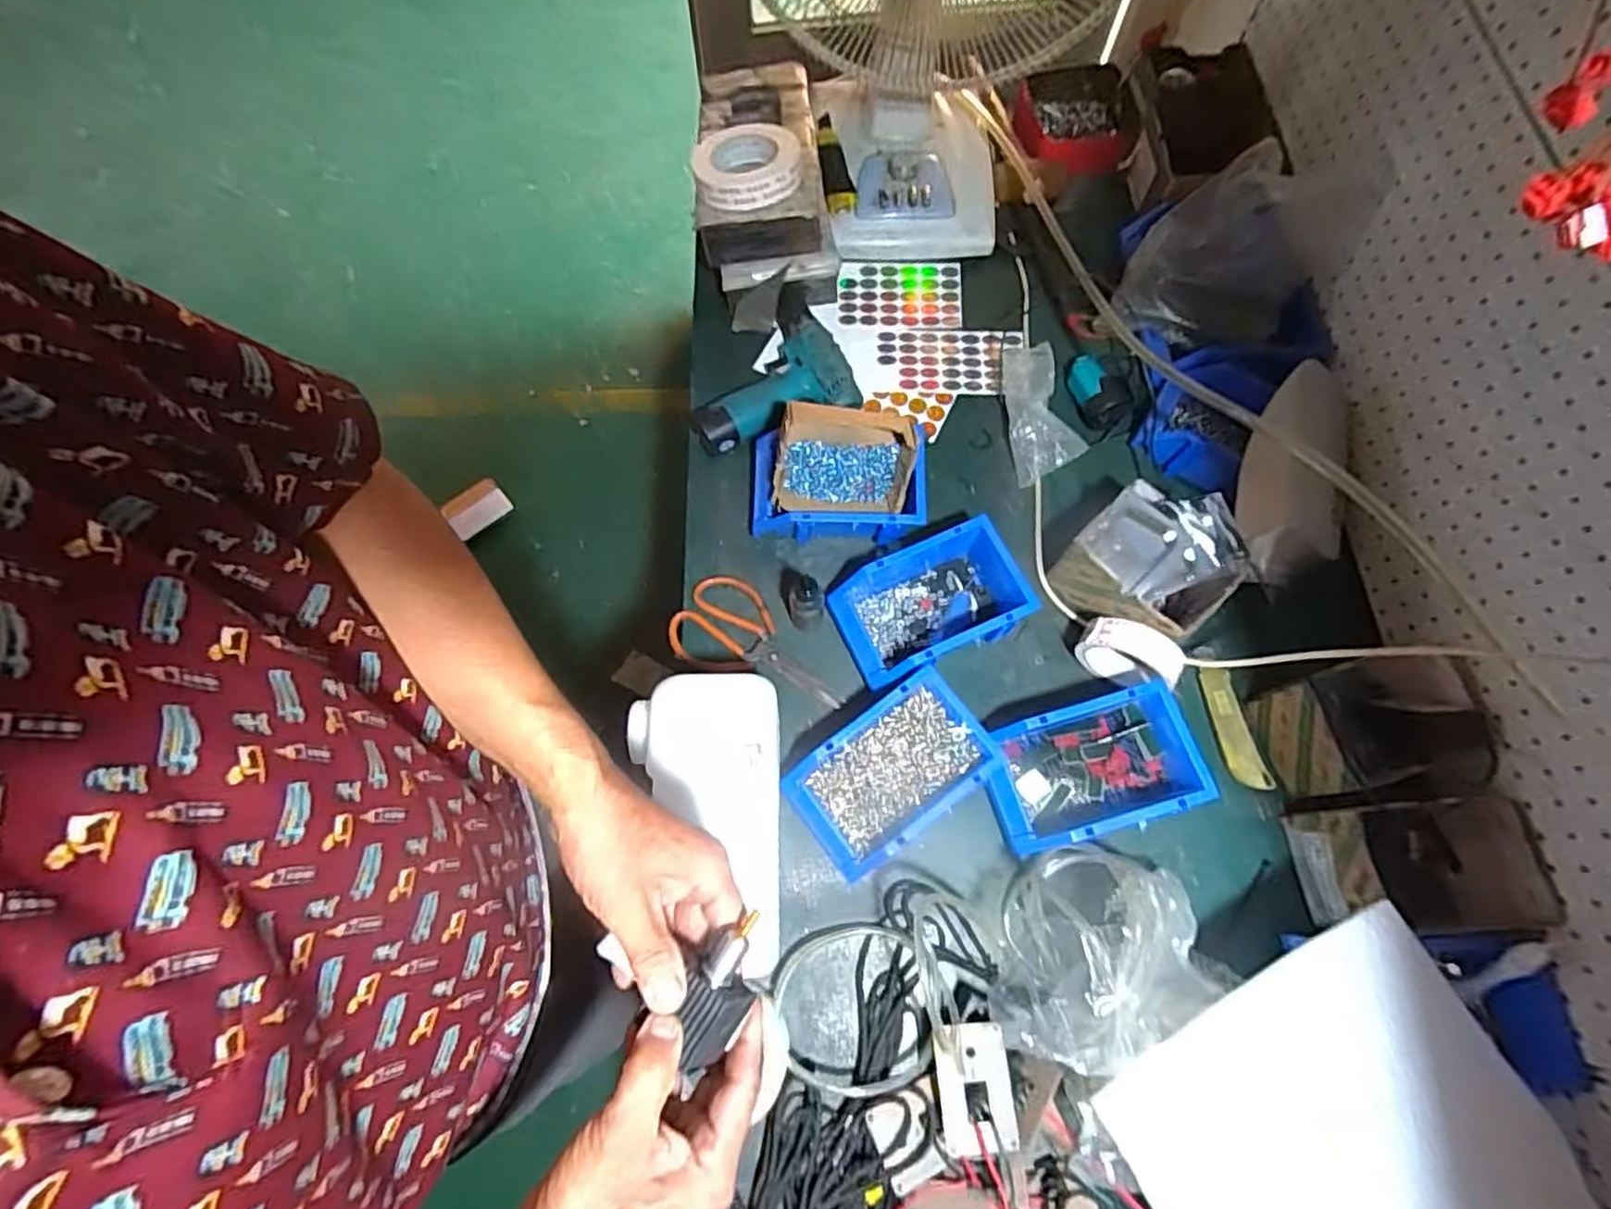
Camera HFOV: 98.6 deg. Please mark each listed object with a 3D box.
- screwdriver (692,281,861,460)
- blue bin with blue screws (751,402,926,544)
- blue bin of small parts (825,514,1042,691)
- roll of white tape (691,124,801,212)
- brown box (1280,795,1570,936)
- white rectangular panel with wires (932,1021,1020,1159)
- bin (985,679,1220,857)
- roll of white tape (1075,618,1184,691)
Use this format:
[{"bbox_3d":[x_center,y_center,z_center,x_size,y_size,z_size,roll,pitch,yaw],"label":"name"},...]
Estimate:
[{"bbox_3d":[-0.054,-0.284,0.844,0.198,0.050,0.185,-17,71,-6],"label":"screwdriver"},{"bbox_3d":[0.033,-0.134,0.748,0.183,0.128,0.112,2,70,1],"label":"blue bin with blue screws"},{"bbox_3d":[0.131,0.000,0.721,0.189,0.084,0.118,-23,72,-8],"label":"blue bin of small parts"},{"bbox_3d":[-0.071,-0.525,0.823,0.125,0.028,0.130,0,70,0],"label":"roll of white tape"},{"bbox_3d":[0.539,0.235,0.620,0.158,0.105,0.104,-4,70,-1],"label":"brown box"},{"bbox_3d":[0.138,0.398,0.569,0.059,0.018,0.087,-4,70,-2],"label":"white rectangular panel with wires"},{"bbox_3d":[0.268,0.154,0.665,0.194,0.078,0.124,-14,71,-5],"label":"bin"},{"bbox_3d":[0.317,0.052,0.687,0.092,0.083,0.041,38,74,12],"label":"roll of white tape"}]

